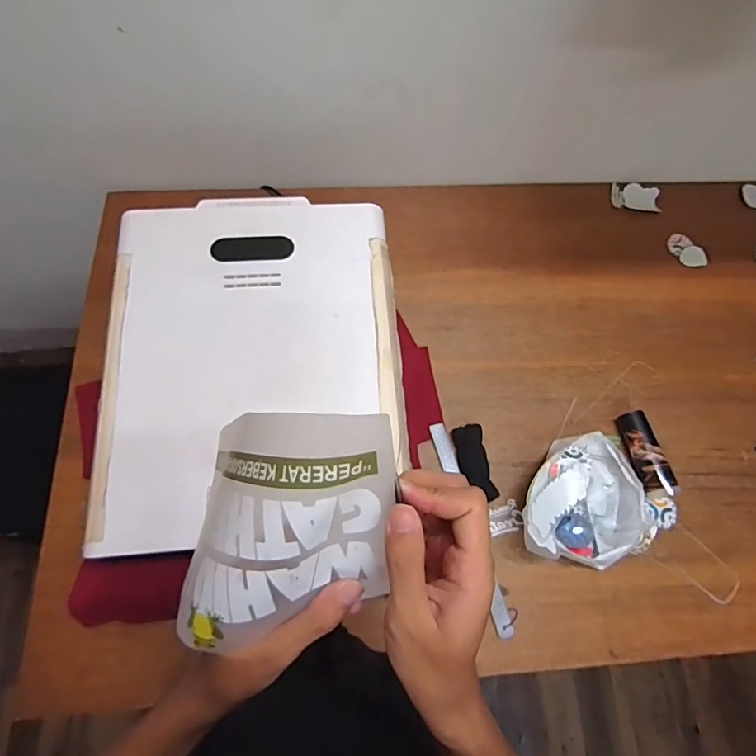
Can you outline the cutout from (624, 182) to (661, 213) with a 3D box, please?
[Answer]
[{"bbox_3d":[0.566,-0.389,1.011,0.074,0.013,0.064,6,69,1],"label":"cutout"}]

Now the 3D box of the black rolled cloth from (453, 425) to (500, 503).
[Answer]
[{"bbox_3d":[0.158,0.140,0.779,0.049,0.022,0.121,-7,69,-4],"label":"black rolled cloth"}]

